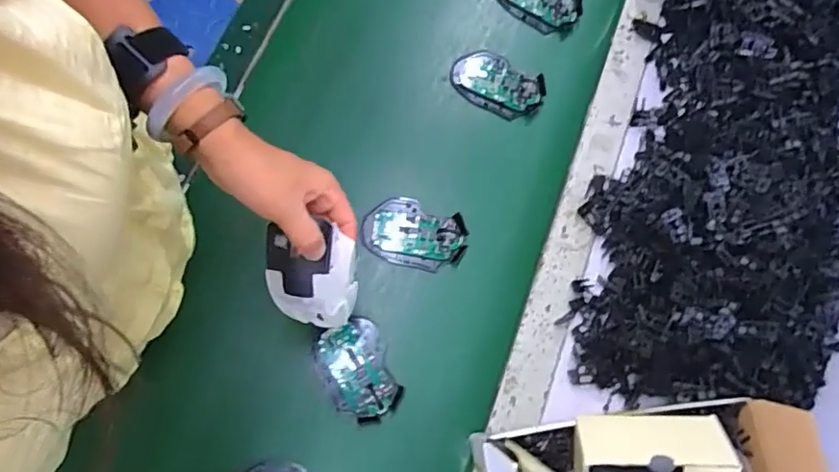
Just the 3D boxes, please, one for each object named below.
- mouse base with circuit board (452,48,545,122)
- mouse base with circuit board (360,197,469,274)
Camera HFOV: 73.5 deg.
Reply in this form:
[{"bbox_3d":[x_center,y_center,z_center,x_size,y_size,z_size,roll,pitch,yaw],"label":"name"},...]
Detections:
[{"bbox_3d":[0.096,-0.188,0.691,0.113,0.024,0.065,31,74,9],"label":"mouse base with circuit board"},{"bbox_3d":[-0.005,-0.003,0.623,0.113,0.022,0.074,17,73,5],"label":"mouse base with circuit board"}]

